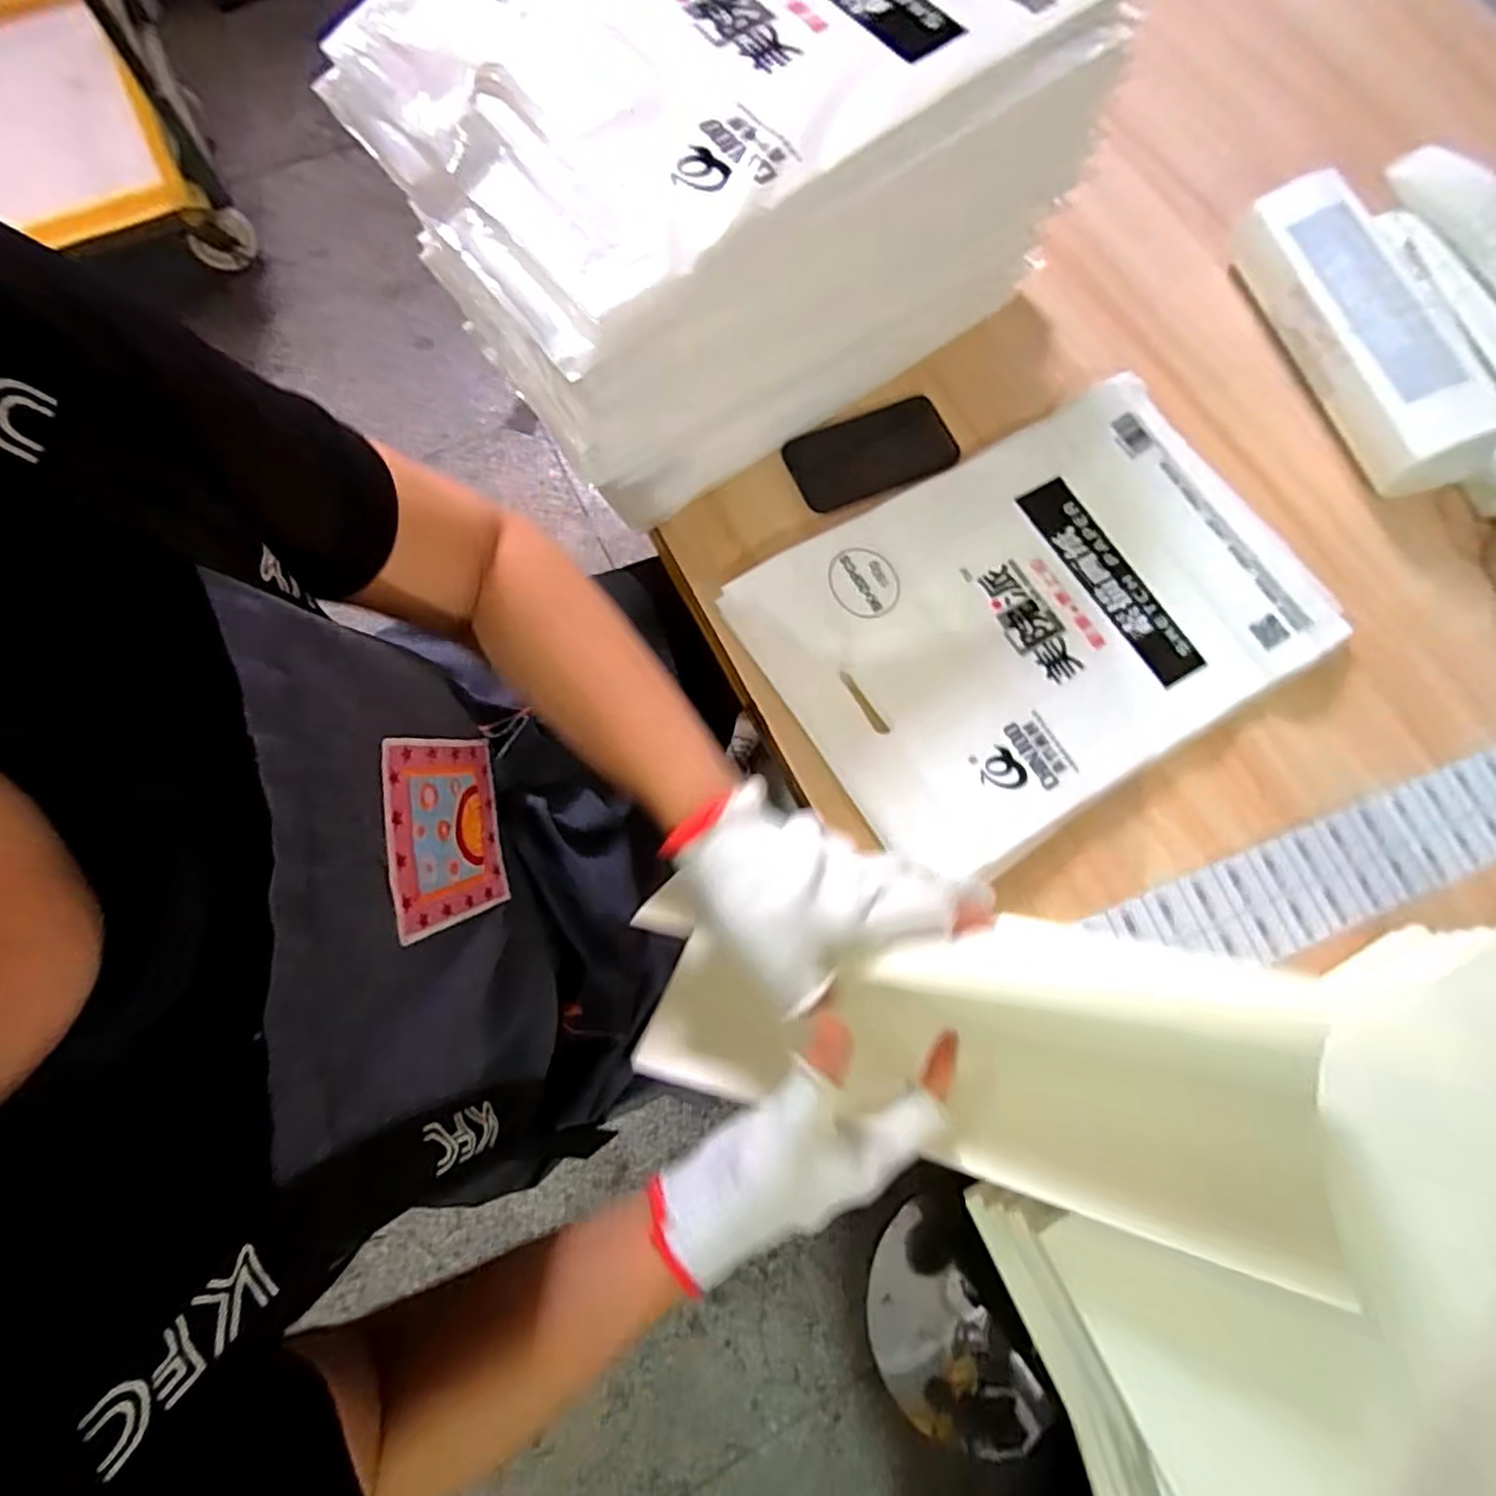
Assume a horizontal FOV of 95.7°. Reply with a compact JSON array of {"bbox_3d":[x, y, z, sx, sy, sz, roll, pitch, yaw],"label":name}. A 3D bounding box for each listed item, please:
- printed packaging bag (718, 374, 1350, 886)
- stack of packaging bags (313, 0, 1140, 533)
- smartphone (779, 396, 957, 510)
[{"bbox_3d":[0.240,-0.113,0.570,0.440,0.033,0.294,-31,77,-10],"label":"printed packaging bag"},{"bbox_3d":[-0.012,-0.434,0.527,0.459,0.219,0.305,-36,78,-11],"label":"stack of packaging bags"},{"bbox_3d":[0.115,-0.269,0.618,0.154,0.016,0.077,-24,76,-8],"label":"smartphone"}]

